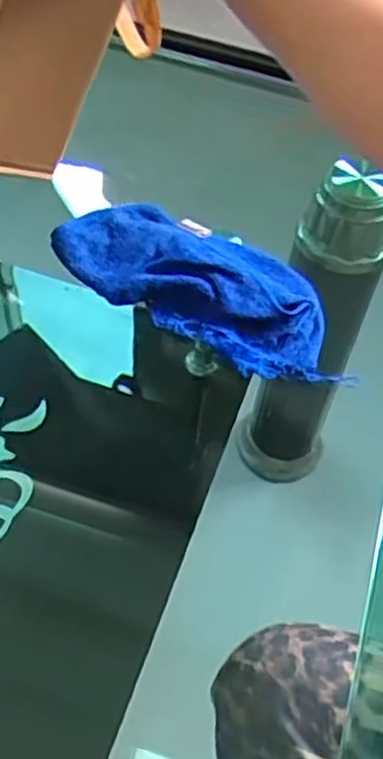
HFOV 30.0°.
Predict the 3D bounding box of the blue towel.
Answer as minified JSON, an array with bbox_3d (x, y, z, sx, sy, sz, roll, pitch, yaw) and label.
[{"bbox_3d":[0.010,-0.071,0.503,0.215,0.028,0.096,27,54,16],"label":"blue towel"}]

